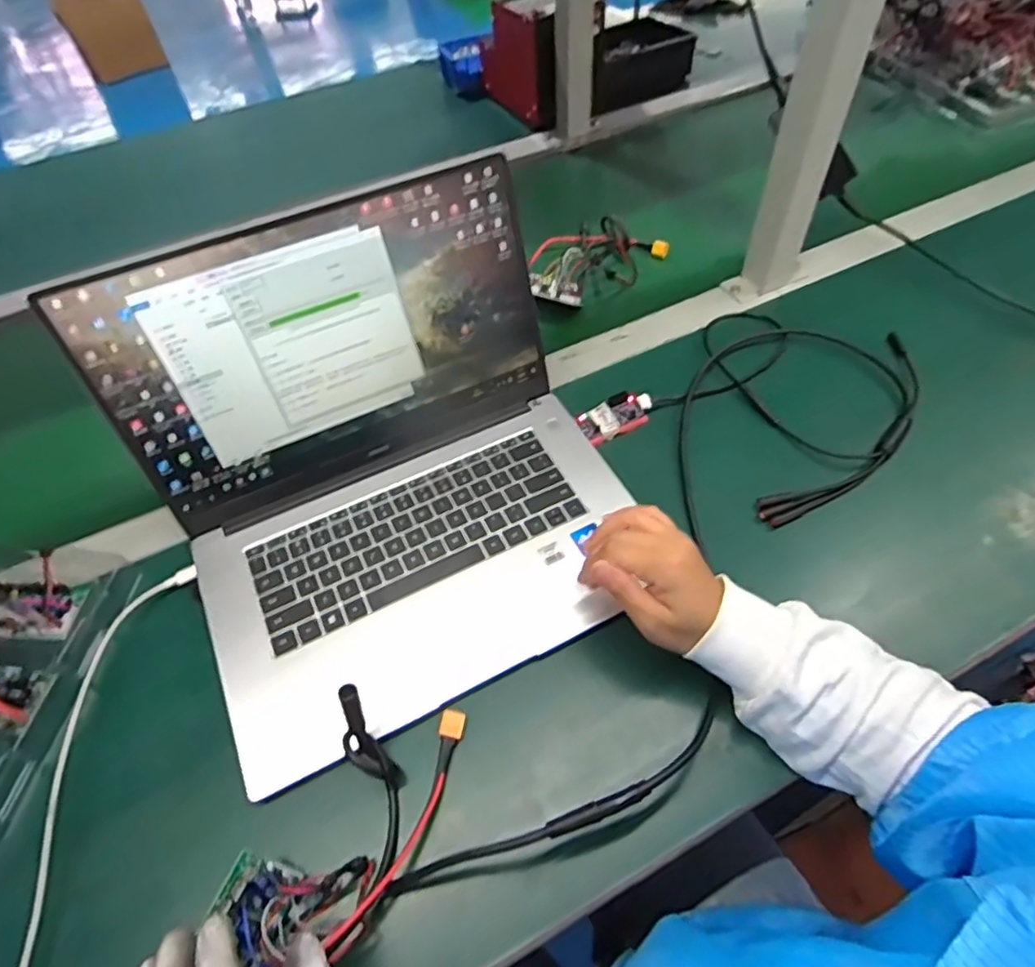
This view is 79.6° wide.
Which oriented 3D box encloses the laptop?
[{"bbox_3d":[-0.099,-0.027,0.460,0.347,0.207,0.291,-23,55,-12],"label":"laptop"}]

